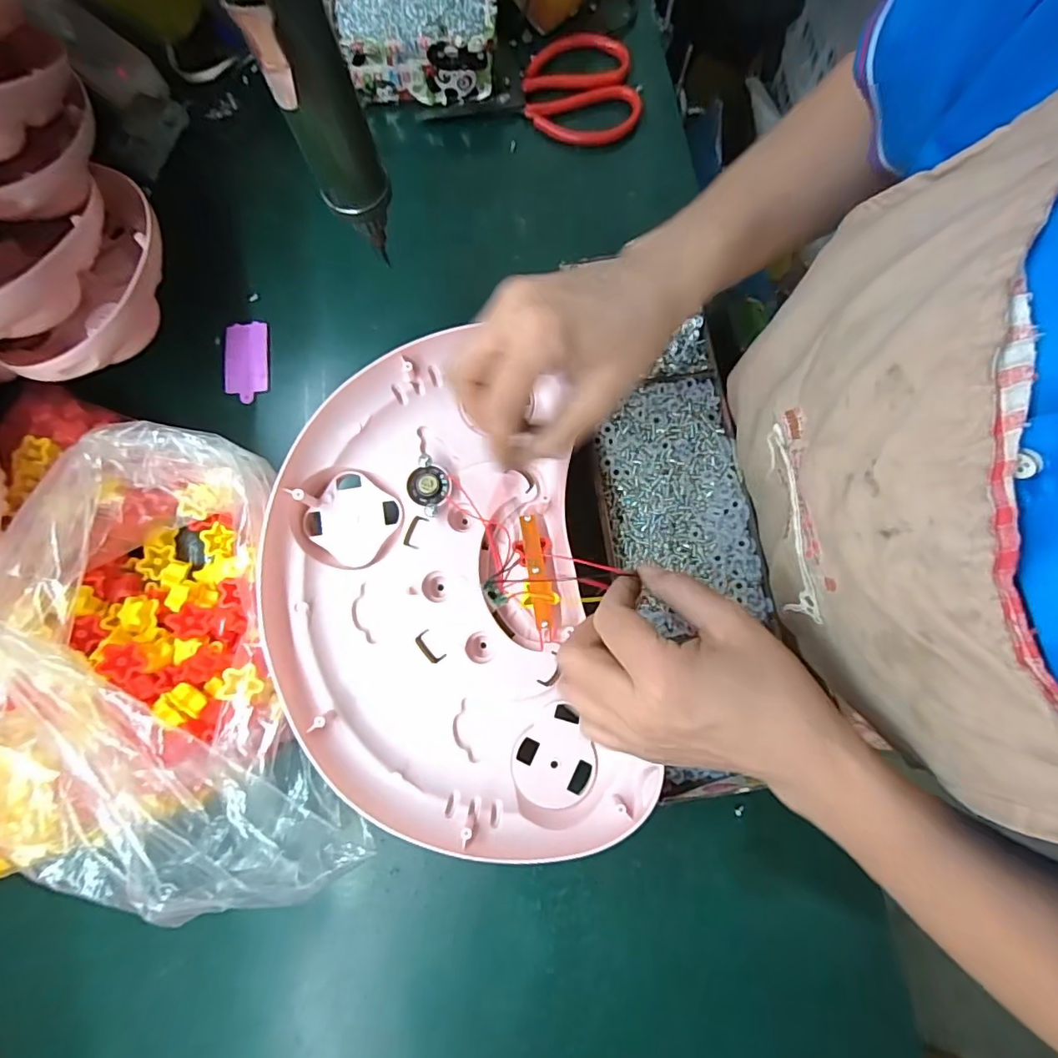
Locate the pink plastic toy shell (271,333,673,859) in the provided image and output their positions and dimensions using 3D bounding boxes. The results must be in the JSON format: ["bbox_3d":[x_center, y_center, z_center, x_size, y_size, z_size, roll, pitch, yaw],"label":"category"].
[{"bbox_3d":[-0.056,0.043,0.351,0.222,0.046,0.327,-15,80,-2],"label":"pink plastic toy shell"}]

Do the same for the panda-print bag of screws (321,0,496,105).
[{"bbox_3d":[-0.100,-0.429,0.456,0.145,0.060,0.094,-5,80,0],"label":"panda-print bag of screws"}]

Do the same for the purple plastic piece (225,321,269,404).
[{"bbox_3d":[-0.232,-0.137,0.433,0.035,0.004,0.068,-6,80,0],"label":"purple plastic piece"}]

